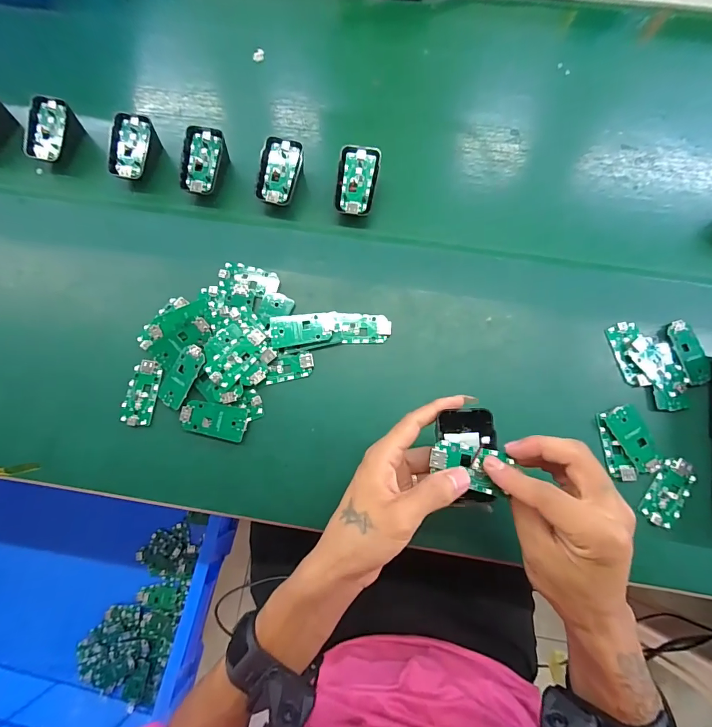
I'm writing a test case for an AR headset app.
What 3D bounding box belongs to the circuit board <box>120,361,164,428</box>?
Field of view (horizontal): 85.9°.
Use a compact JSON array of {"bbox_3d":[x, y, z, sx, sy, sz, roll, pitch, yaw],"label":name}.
[{"bbox_3d":[-0.212,0.029,0.378,0.030,0.005,0.063,8,75,2],"label":"circuit board"}]

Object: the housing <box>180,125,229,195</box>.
[{"bbox_3d":[-0.170,-0.220,0.432,0.042,0.046,0.065,10,75,3],"label":"housing"}]

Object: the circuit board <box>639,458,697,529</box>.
[{"bbox_3d":[0.287,0.117,0.350,0.032,0.006,0.063,30,77,8],"label":"circuit board"}]

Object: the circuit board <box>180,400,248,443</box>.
[{"bbox_3d":[-0.137,0.055,0.370,0.063,0.005,0.031,11,75,3],"label":"circuit board"}]

